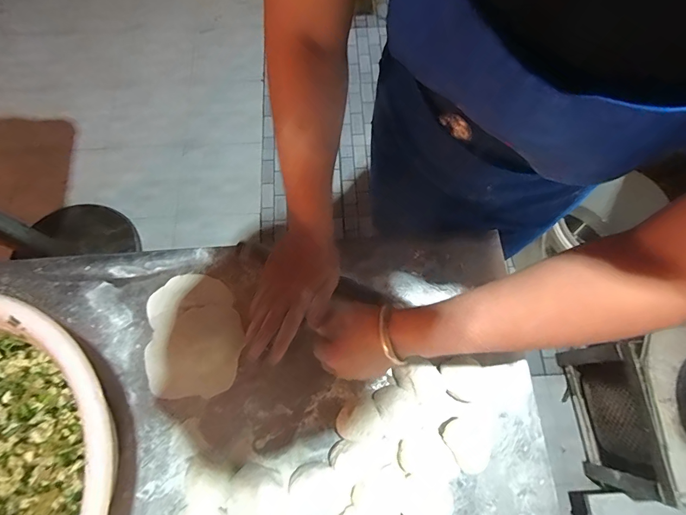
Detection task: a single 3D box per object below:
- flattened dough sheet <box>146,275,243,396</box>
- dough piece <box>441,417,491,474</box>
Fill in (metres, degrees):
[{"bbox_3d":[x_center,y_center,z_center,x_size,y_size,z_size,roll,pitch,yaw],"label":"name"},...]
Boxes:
[{"bbox_3d":[-0.181,0.090,0.449,0.110,0.026,0.144,-13,71,-5],"label":"flattened dough sheet"},{"bbox_3d":[0.136,0.205,0.415,0.042,0.027,0.054,-27,73,-10],"label":"dough piece"}]

